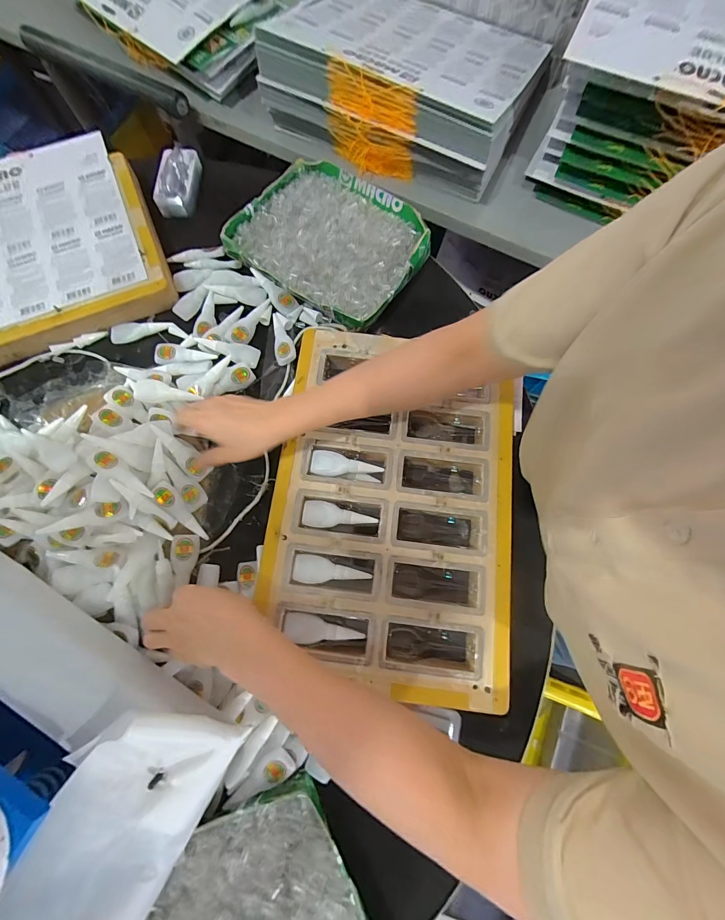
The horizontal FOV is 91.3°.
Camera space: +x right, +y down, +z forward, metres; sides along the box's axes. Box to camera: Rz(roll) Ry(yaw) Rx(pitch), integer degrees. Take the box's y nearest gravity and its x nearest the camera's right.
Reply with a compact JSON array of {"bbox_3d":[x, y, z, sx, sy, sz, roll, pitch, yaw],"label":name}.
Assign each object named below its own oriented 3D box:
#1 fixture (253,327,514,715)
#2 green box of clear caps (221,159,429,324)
[{"bbox_3d":[0.035,0.042,0.410,0.268,0.021,0.397,7,75,1],"label":"fixture"},{"bbox_3d":[-0.046,-0.325,0.530,0.266,0.040,0.213,37,77,8],"label":"green box of clear caps"}]

